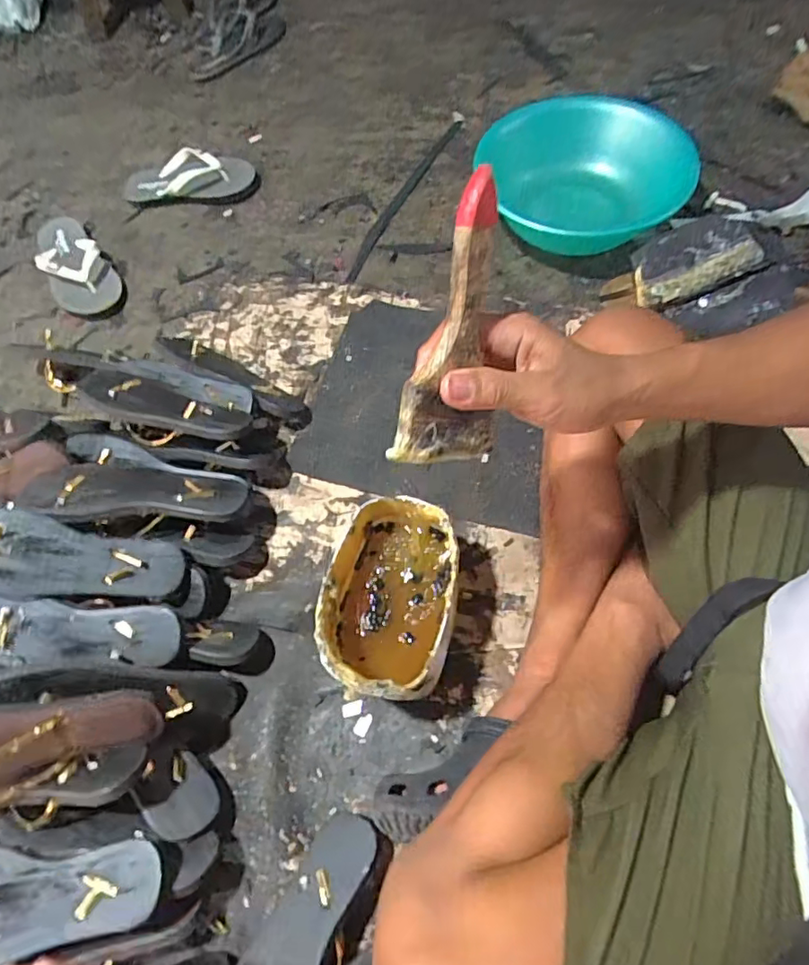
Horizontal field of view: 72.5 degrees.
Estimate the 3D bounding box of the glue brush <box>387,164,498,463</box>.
[{"bbox_3d":[0.036,-0.090,0.327,0.069,0.161,0.012,-1,17,-38],"label":"glue brush"}]

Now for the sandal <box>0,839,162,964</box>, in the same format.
[{"bbox_3d":[-0.337,0.374,0.492,0.243,0.023,0.082,-5,64,2],"label":"sandal"}]

